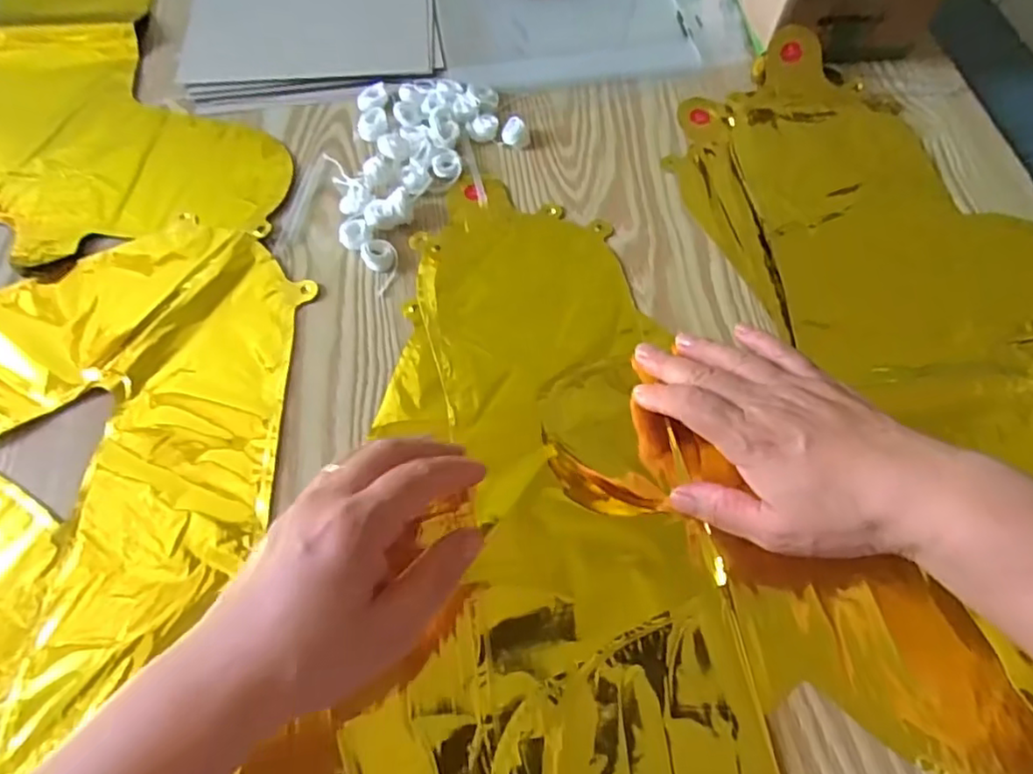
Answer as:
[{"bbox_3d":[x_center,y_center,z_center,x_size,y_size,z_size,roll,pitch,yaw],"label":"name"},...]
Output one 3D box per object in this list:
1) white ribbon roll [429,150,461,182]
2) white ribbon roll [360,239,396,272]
[{"bbox_3d":[-0.049,-0.154,0.447,0.022,0.008,0.023,0,62,0],"label":"white ribbon roll"},{"bbox_3d":[-0.089,-0.084,0.413,0.020,0.012,0.020,0,62,0],"label":"white ribbon roll"}]

